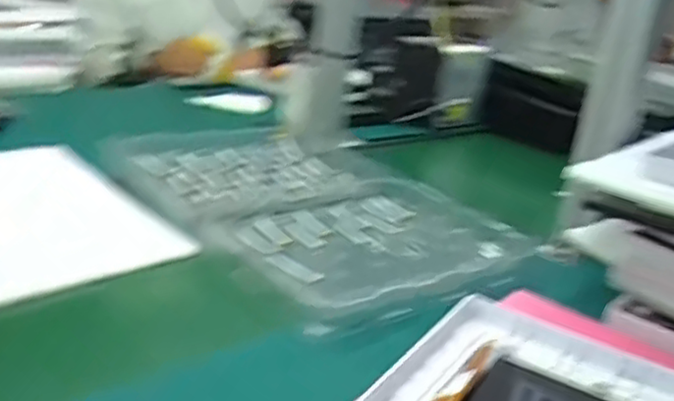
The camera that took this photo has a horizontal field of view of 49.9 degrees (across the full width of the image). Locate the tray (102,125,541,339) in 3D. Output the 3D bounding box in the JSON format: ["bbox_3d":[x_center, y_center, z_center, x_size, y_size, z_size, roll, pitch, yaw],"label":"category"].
[{"bbox_3d":[-0.047,0.002,0.854,0.319,0.036,0.508,-9,25,-38],"label":"tray"}]

